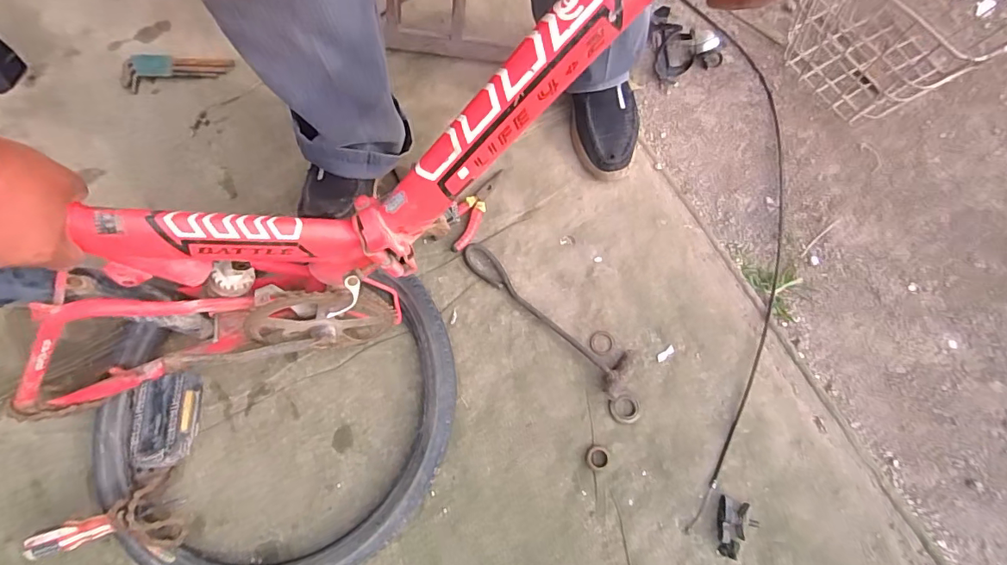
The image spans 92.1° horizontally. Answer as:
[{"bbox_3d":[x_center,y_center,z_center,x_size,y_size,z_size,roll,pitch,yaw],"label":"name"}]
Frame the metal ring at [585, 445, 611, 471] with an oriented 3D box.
[{"bbox_3d":[0.125,0.233,0.644,0.031,0.005,0.032,0,75,0],"label":"metal ring"}]

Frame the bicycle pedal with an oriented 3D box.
[{"bbox_3d":[-0.371,0.152,0.531,0.073,0.027,0.096,-10,68,14],"label":"bicycle pedal"}]

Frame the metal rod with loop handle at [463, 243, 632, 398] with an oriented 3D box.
[{"bbox_3d":[0.056,0.042,0.686,0.295,0.032,0.059,40,78,10],"label":"metal rod with loop handle"}]

